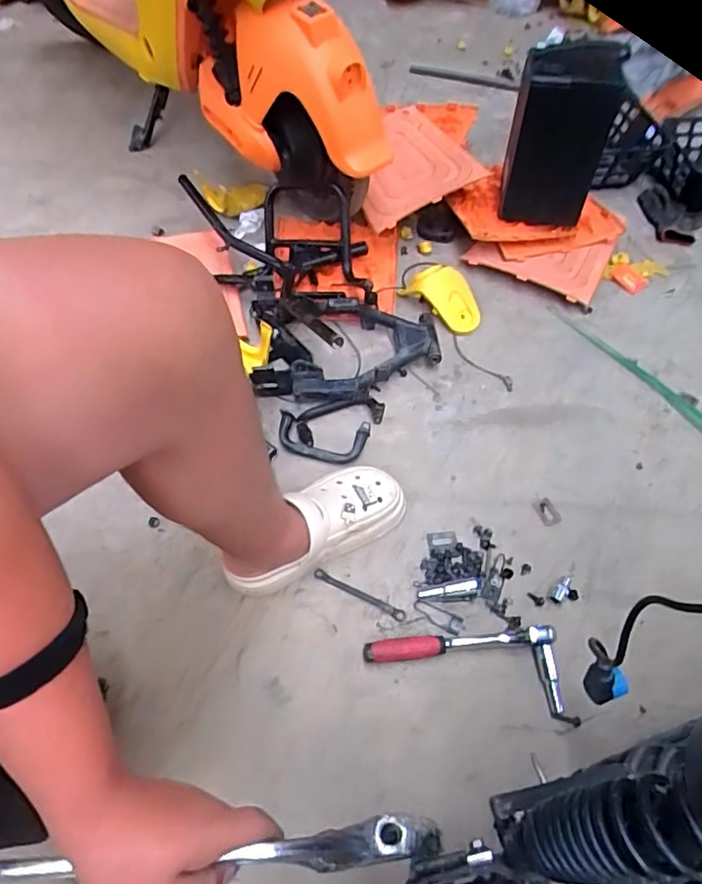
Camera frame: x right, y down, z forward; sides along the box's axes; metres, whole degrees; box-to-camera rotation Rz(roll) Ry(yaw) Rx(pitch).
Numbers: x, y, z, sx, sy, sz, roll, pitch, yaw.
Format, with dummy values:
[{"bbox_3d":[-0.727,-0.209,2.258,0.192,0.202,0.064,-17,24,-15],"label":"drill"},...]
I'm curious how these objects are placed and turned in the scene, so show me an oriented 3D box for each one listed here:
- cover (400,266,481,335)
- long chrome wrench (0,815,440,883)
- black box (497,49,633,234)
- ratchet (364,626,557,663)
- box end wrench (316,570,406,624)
[{"bbox_3d":[0.184,-0.281,1.066,0.085,0.073,0.145,-37,63,-23],"label":"cover"},{"bbox_3d":[-0.117,0.274,0.364,0.357,0.035,0.027,1,54,-6],"label":"long chrome wrench"},{"bbox_3d":[0.408,-0.600,1.074,0.173,0.285,0.167,14,56,12],"label":"black box"},{"bbox_3d":[0.140,0.264,0.707,0.243,0.034,0.028,-2,55,-2],"label":"ratchet"},{"bbox_3d":[0.012,0.211,0.757,0.136,0.011,0.015,22,58,17],"label":"box end wrench"}]

